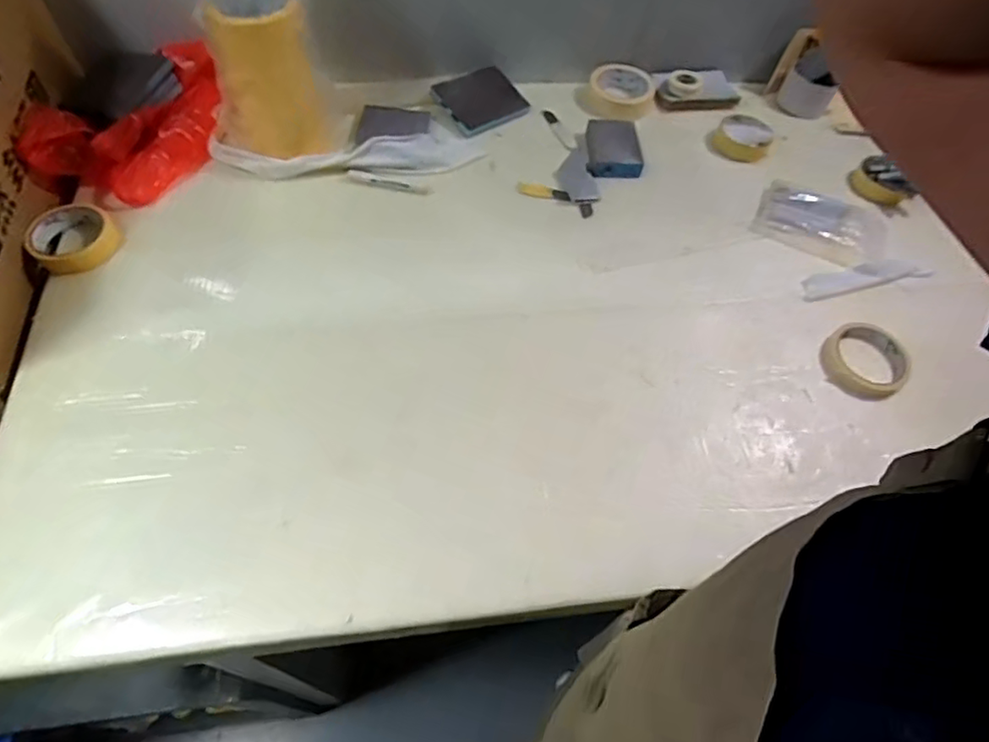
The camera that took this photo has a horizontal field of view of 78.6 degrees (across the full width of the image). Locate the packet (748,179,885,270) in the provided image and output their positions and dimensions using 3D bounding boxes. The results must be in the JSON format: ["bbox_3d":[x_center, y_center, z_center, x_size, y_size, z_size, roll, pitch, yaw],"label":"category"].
[{"bbox_3d":[0.417,-0.189,0.773,0.150,0.018,0.095,29,66,11],"label":"packet"}]

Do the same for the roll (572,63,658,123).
[{"bbox_3d":[0.174,-0.404,0.872,0.108,0.032,0.108,1,64,-2],"label":"roll"}]

